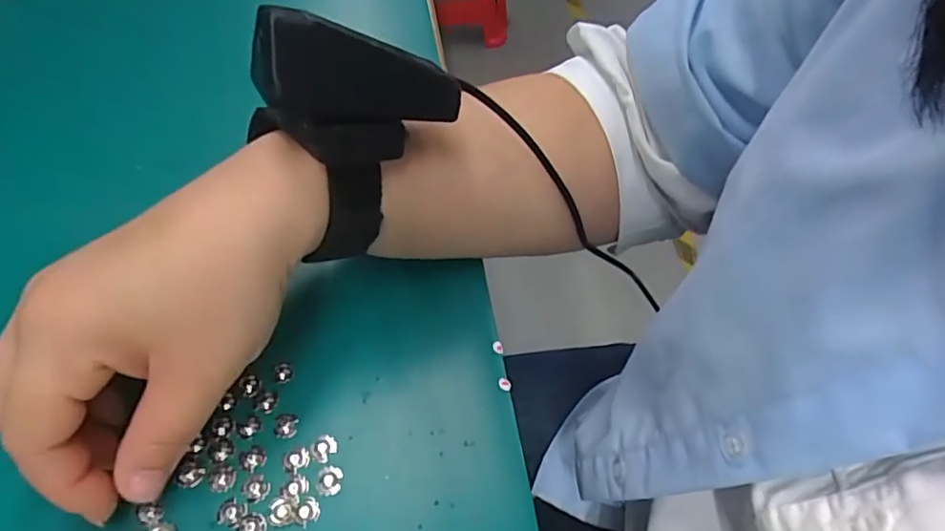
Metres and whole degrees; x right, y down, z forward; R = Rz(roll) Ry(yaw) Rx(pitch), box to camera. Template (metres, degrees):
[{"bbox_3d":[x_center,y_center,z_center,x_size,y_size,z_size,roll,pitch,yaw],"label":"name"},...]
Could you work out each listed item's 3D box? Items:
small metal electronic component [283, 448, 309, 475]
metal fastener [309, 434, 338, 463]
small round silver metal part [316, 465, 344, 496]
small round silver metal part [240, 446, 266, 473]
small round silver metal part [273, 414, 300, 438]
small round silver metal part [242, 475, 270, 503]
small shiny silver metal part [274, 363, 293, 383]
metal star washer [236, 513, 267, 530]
[{"bbox_3d":[-0.069,0.076,0.226,0.010,0.004,0.010,0,53,0],"label":"small metal electronic component"},{"bbox_3d":[-0.059,0.072,0.228,0.009,0.004,0.010,34,60,22],"label":"metal fastener"},{"bbox_3d":[-0.055,0.082,0.221,0.009,0.004,0.011,3,53,2],"label":"small round silver metal part"},{"bbox_3d":[-0.087,0.076,0.226,0.009,0.004,0.009,0,53,0],"label":"small round silver metal part"},{"bbox_3d":[-0.076,0.065,0.235,0.009,0.004,0.010,5,53,3],"label":"small round silver metal part"},{"bbox_3d":[-0.083,0.085,0.219,0.010,0.004,0.009,35,60,23],"label":"small round silver metal part"},{"bbox_3d":[-0.082,0.046,0.248,0.008,0.004,0.009,-28,58,-20],"label":"small shiny silver metal part"},{"bbox_3d":[-0.081,0.096,0.210,0.011,0.004,0.010,29,58,19],"label":"metal star washer"}]

